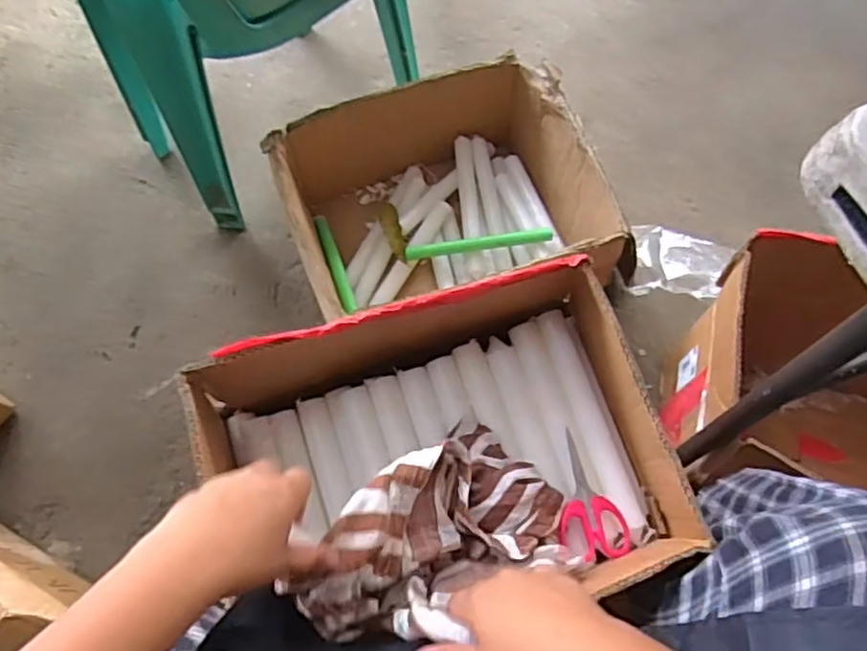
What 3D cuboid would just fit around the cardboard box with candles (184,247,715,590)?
[{"bbox_3d":[-0.001,0.110,0.561,0.358,0.146,0.237,-17,67,-6],"label":"cardboard box with candles"}]

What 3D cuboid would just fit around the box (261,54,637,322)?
[{"bbox_3d":[0.020,-0.171,1.070,0.454,0.225,0.376,-19,67,-7],"label":"box"}]

